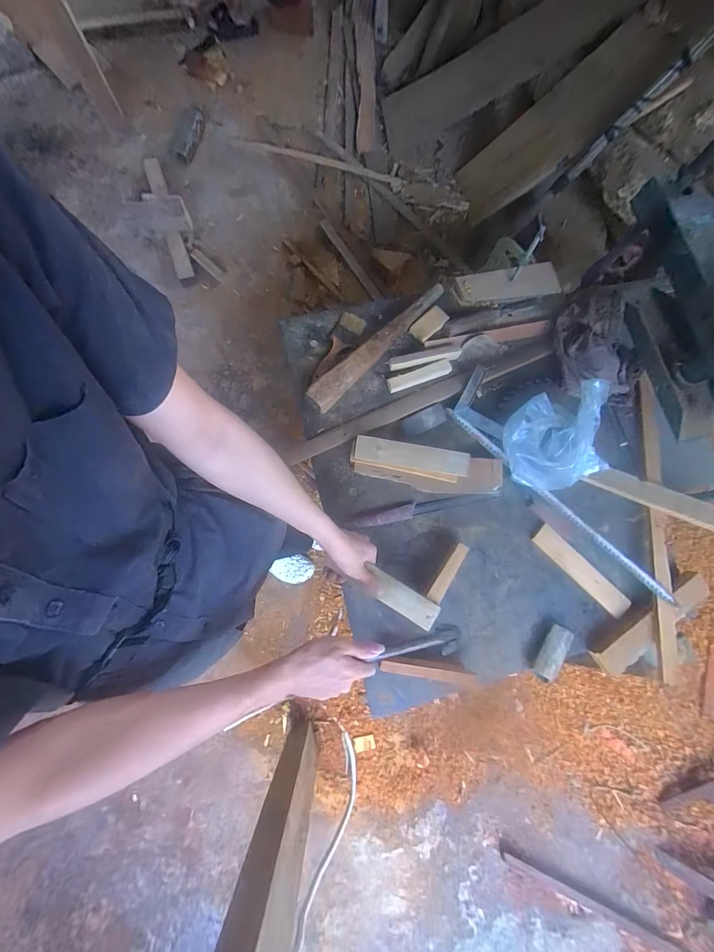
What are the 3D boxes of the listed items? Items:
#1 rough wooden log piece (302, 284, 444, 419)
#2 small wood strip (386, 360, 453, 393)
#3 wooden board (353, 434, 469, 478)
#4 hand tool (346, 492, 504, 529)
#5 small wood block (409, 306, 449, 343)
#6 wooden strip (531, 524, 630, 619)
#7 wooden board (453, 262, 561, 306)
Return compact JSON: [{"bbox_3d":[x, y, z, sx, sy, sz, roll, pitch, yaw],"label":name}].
[{"bbox_3d":[0.050,-0.297,0.790,0.052,0.047,0.418,43,80,6],"label":"rough wooden log piece"},{"bbox_3d":[0.139,-0.223,0.794,0.148,0.009,0.032,-19,80,-6],"label":"small wood strip"},{"bbox_3d":[0.112,-0.040,0.718,0.228,0.019,0.048,9,79,-1],"label":"wooden board"},{"bbox_3d":[0.139,0.064,0.742,0.322,0.020,0.031,-12,80,-5],"label":"hand tool"},{"bbox_3d":[0.165,-0.348,0.818,0.091,0.015,0.046,-44,84,-10],"label":"small wood block"},{"bbox_3d":[0.462,0.194,0.740,0.230,0.017,0.048,44,80,6],"label":"wooden strip"},{"bbox_3d":[0.356,-0.452,0.847,0.248,0.020,0.068,-13,103,-7],"label":"wooden board"}]

